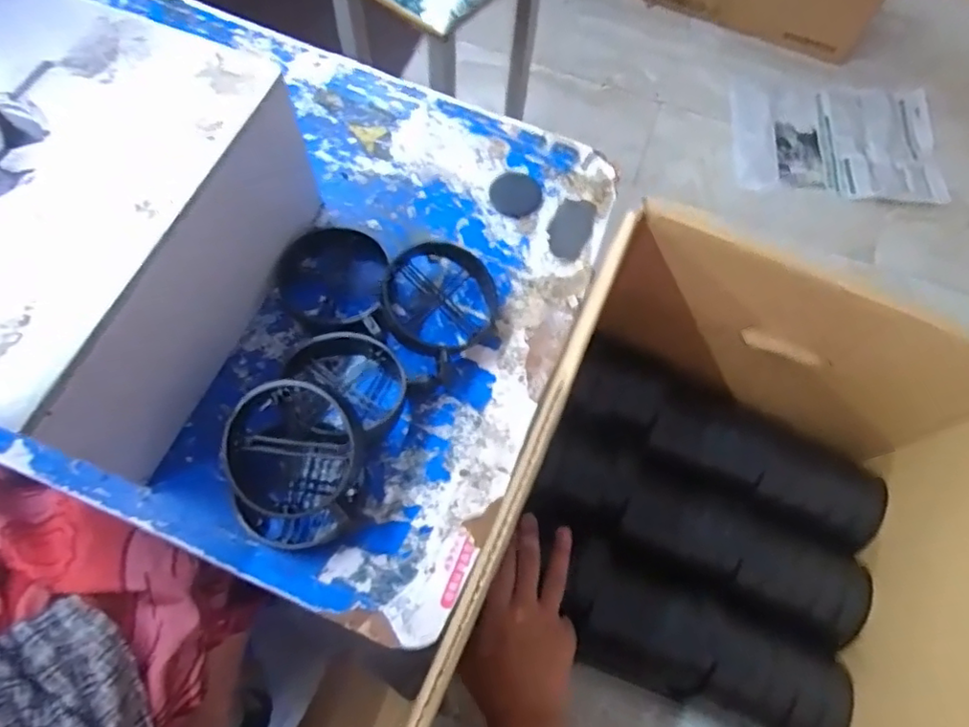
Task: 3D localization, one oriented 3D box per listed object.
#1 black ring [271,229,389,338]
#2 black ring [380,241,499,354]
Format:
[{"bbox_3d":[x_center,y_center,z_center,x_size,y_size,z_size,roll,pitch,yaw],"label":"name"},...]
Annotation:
[{"bbox_3d":[-0.131,-0.075,0.542,0.101,0.023,0.096,1,68,-3],"label":"black ring"},{"bbox_3d":[-0.036,-0.057,0.535,0.103,0.044,0.097,1,68,-3],"label":"black ring"}]

